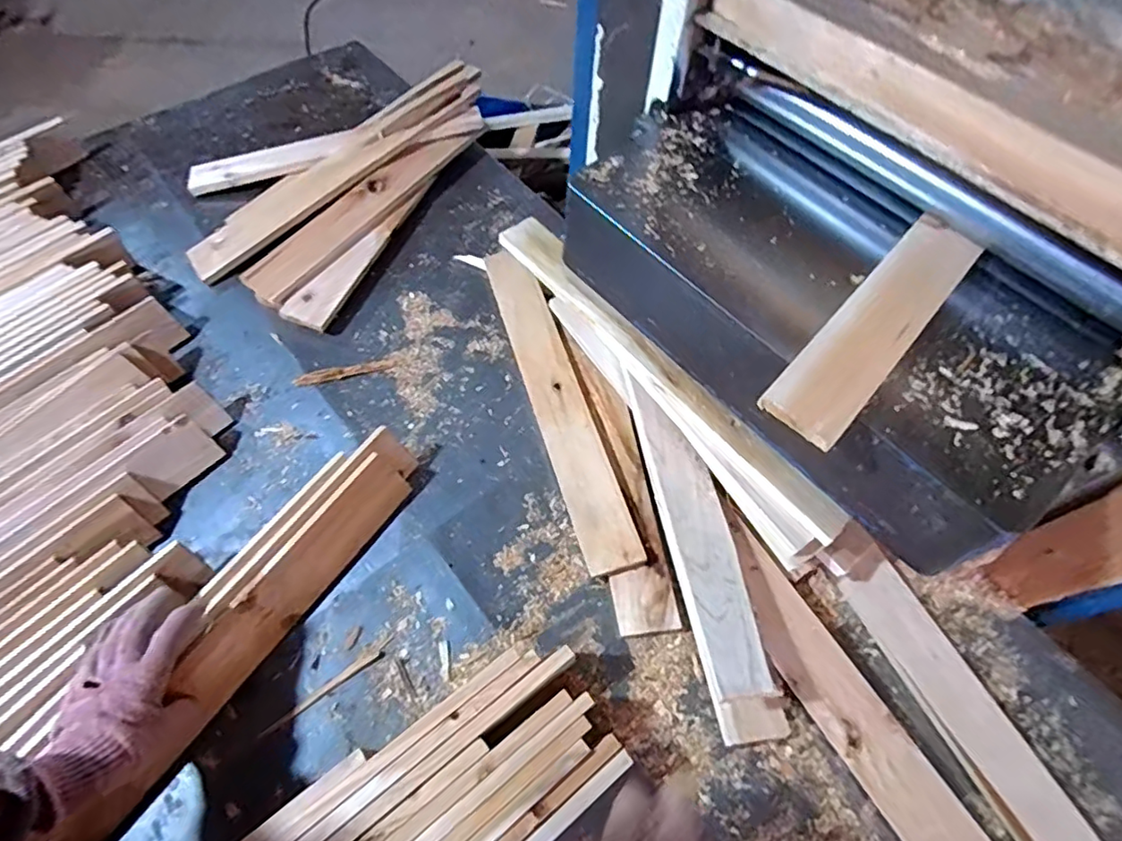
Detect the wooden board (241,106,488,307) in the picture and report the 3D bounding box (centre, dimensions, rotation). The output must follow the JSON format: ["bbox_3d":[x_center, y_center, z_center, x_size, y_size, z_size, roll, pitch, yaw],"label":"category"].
[{"bbox_3d":[-0.302,-0.358,0.917,0.081,0.028,0.473,36,68,8],"label":"wooden board"}]

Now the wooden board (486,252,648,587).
[{"bbox_3d":[-0.013,-0.038,0.770,0.068,0.015,0.499,-25,65,11],"label":"wooden board"}]

